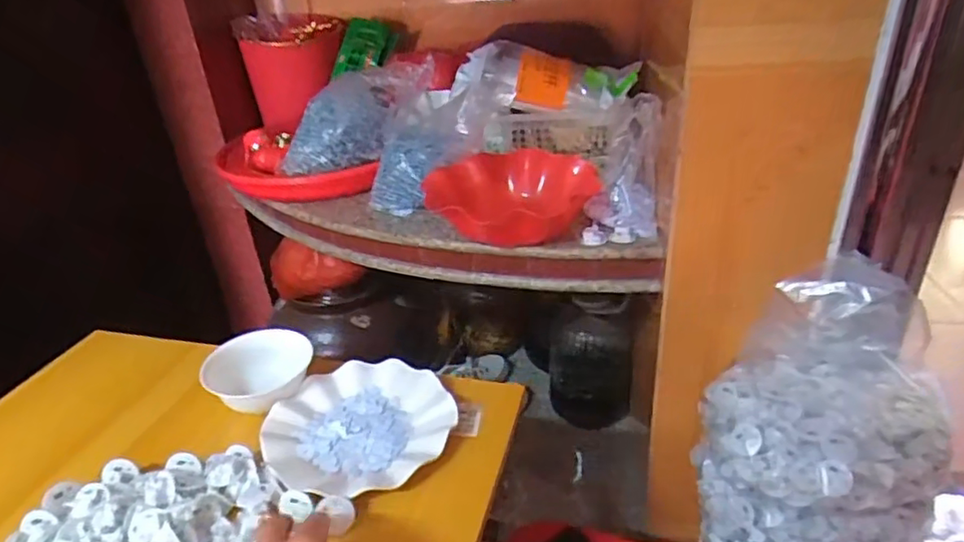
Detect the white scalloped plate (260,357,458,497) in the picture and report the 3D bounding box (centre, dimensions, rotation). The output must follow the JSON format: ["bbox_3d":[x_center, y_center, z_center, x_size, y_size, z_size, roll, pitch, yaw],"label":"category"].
[{"bbox_3d":[-0.118,0.152,0.618,0.178,0.024,0.161,7,32,19],"label":"white scalloped plate"}]

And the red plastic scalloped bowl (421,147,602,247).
[{"bbox_3d":[0.046,-0.101,0.807,0.223,0.058,0.188,-17,32,-20],"label":"red plastic scalloped bowl"}]

